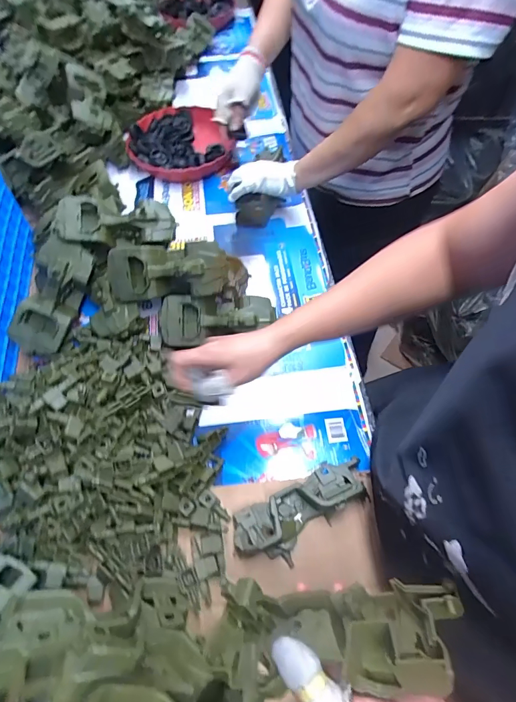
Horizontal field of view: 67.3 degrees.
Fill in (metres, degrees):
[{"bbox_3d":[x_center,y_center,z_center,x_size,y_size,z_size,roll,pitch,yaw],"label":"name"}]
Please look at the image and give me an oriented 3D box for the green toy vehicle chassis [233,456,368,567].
[{"bbox_3d":[0.056,0.196,0.486,0.176,0.043,0.068,-27,63,-13],"label":"green toy vehicle chassis"}]

